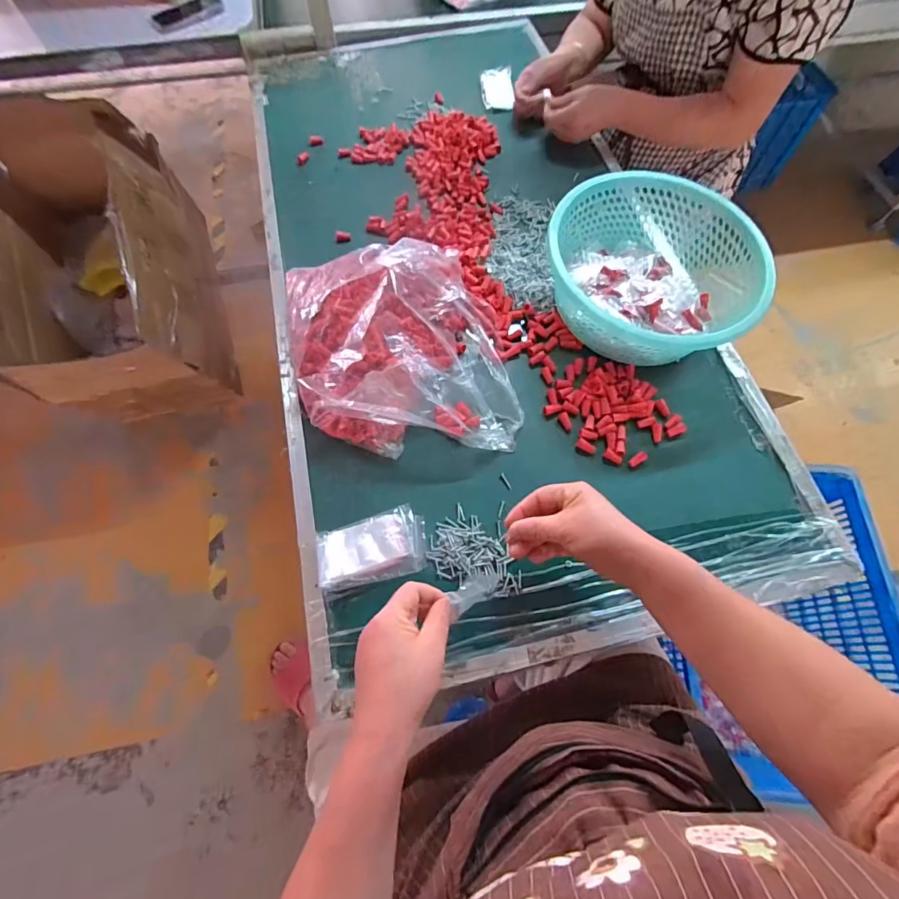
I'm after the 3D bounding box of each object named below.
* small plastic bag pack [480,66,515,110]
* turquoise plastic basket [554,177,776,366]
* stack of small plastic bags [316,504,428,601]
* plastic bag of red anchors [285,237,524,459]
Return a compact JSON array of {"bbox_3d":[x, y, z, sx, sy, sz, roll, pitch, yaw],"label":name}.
[{"bbox_3d":[0.090,-0.689,0.880,0.058,0.028,0.094,2,65,1],"label":"small plastic bag pack"},{"bbox_3d":[0.254,-0.231,0.614,0.243,0.110,0.248,0,65,0],"label":"turquoise plastic basket"},{"bbox_3d":[-0.086,0.113,0.515,0.121,0.012,0.073,-17,66,-8],"label":"stack of small plastic bags"},{"bbox_3d":[-0.067,-0.142,0.587,0.272,0.087,0.314,-11,66,-5],"label":"plastic bag of red anchors"}]

